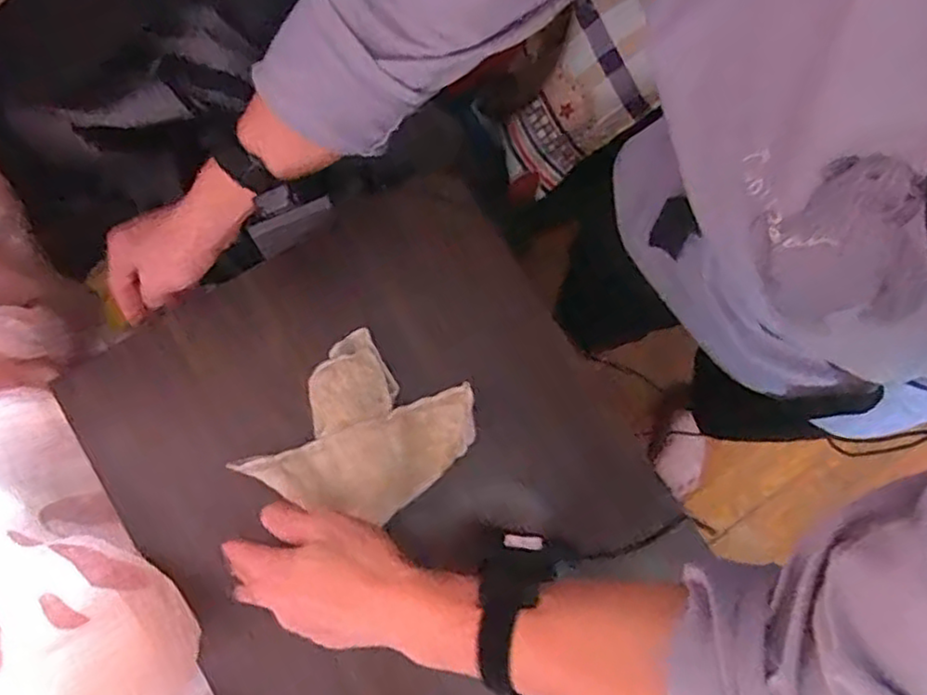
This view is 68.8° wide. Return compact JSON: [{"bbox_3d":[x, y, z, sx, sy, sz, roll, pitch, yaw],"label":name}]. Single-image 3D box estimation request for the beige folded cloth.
[{"bbox_3d":[-0.086,0.077,0.590,0.143,0.027,0.164,39,80,6],"label":"beige folded cloth"}]

